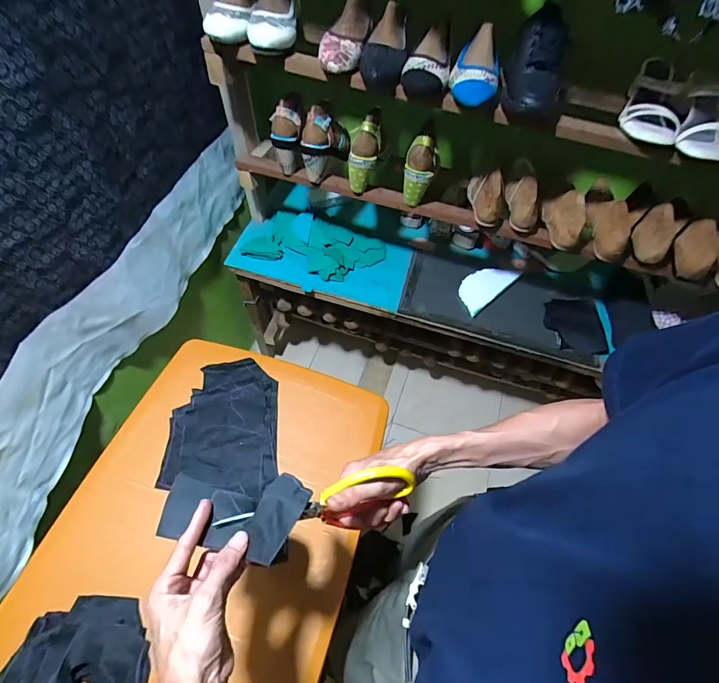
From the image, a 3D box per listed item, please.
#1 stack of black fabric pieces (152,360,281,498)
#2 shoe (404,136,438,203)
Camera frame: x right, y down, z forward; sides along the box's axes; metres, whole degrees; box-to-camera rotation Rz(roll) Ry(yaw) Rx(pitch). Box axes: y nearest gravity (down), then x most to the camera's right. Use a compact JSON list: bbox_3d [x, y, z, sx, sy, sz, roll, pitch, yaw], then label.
[{"bbox_3d":[-0.260,0.155,0.736,0.198,0.016,0.261,0,58,-5],"label":"stack of black fabric pieces"},{"bbox_3d":[0.133,-0.375,0.841,0.067,0.142,0.061,16,58,5],"label":"shoe"}]

